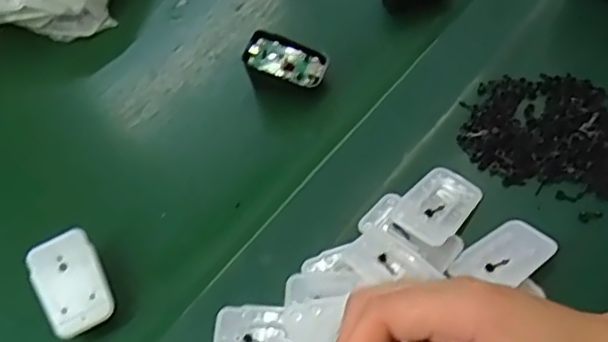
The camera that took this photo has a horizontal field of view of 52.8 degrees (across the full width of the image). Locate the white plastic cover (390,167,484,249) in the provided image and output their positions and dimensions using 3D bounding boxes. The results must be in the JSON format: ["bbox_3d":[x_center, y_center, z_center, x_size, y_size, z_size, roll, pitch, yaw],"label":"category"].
[{"bbox_3d":[0.101,0.025,0.463,0.045,0.007,0.066,33,62,27],"label":"white plastic cover"}]

